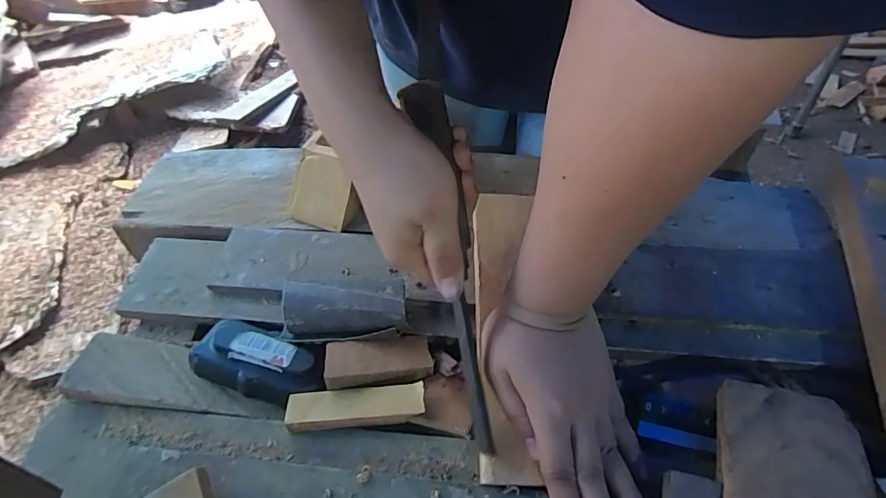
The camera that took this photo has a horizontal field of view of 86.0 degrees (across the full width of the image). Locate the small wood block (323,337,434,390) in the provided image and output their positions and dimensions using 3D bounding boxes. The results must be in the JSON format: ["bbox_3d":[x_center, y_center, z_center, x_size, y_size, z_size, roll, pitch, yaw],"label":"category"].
[{"bbox_3d":[-0.049,0.084,0.359,0.078,0.014,0.034,-2,53,-17],"label":"small wood block"}]

